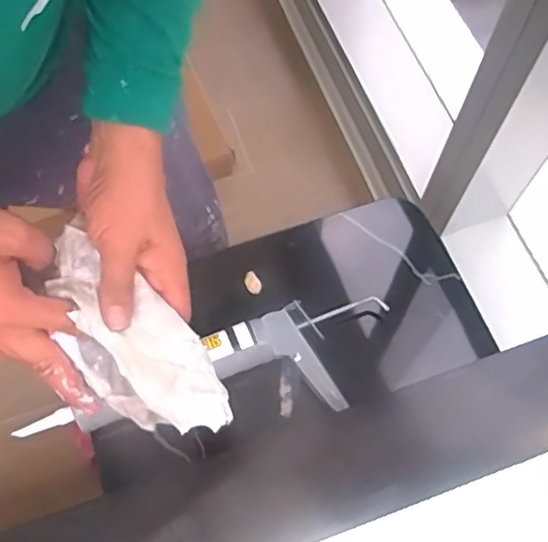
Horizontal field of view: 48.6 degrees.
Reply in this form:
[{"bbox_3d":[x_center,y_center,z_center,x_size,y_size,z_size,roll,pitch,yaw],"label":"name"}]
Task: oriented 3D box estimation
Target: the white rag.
[{"bbox_3d":[-0.106,0.054,0.449,0.077,0.048,0.173,-42,94,-17],"label":"white rag"}]

